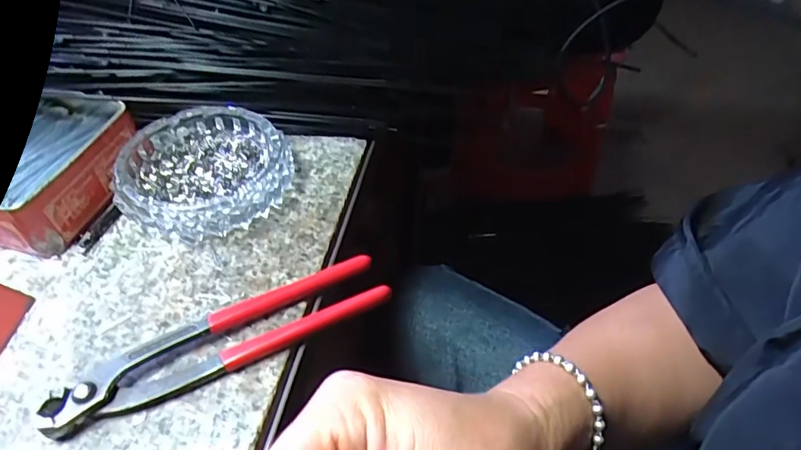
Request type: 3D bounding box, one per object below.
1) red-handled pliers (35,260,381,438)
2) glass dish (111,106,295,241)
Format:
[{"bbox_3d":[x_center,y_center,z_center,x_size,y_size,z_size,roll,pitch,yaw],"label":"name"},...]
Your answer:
[{"bbox_3d":[-0.103,0.066,0.304,0.193,0.018,0.043,-20,52,-19],"label":"red-handled pliers"},{"bbox_3d":[-0.146,-0.039,0.375,0.116,0.033,0.113,1,48,-1],"label":"glass dish"}]

